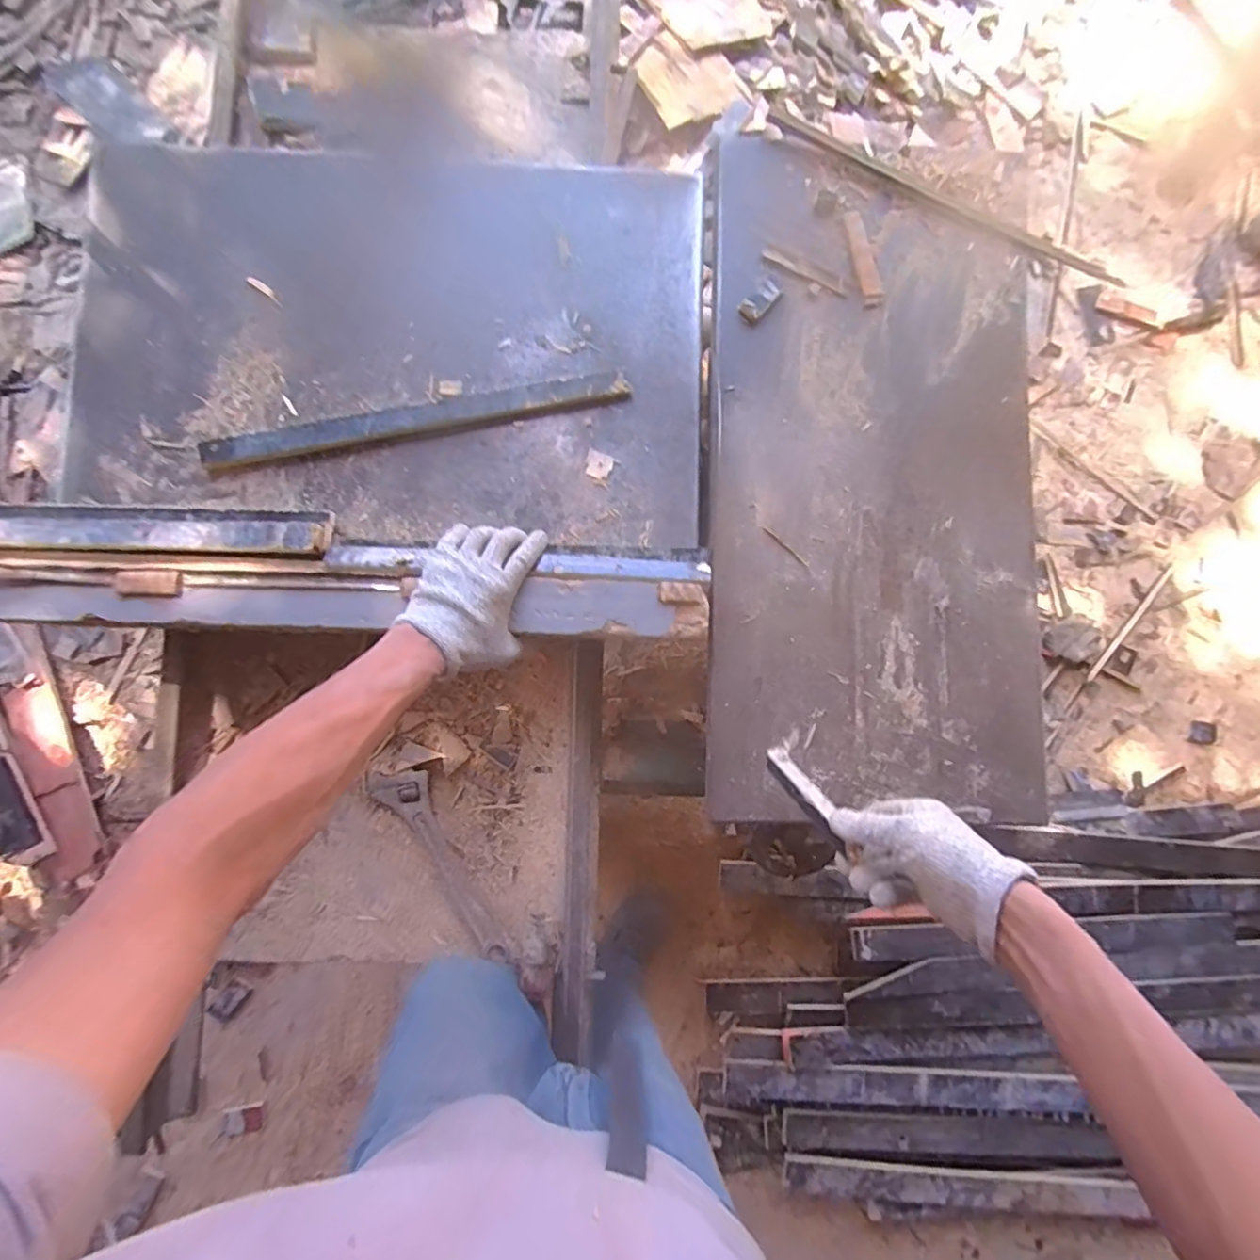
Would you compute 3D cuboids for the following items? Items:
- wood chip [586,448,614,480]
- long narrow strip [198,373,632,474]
[{"bbox_3d":[-0.036,-0.191,0.670,0.030,0.006,0.031,19,80,2],"label":"wood chip"},{"bbox_3d":[-0.243,-0.243,0.668,0.489,0.016,0.035,-11,80,-3],"label":"long narrow strip"}]

